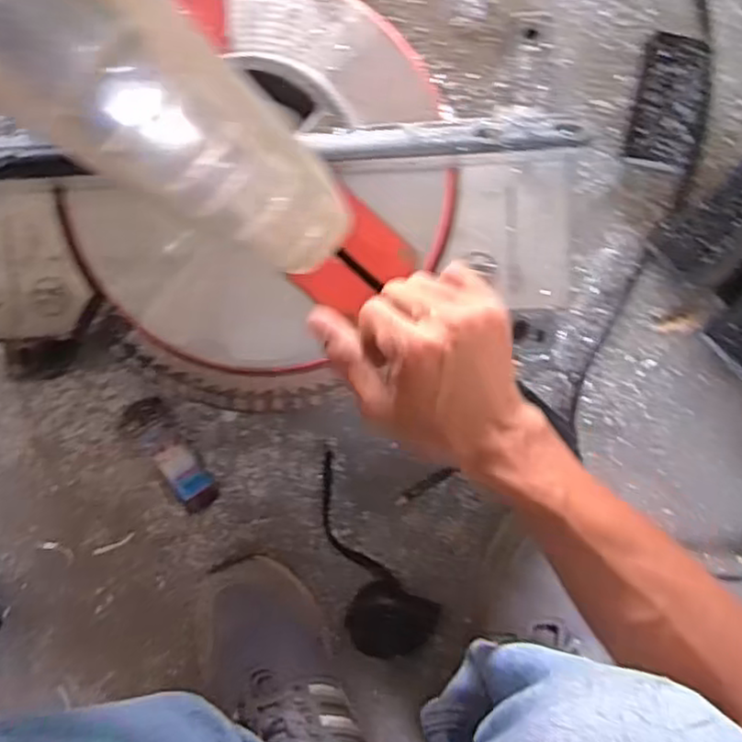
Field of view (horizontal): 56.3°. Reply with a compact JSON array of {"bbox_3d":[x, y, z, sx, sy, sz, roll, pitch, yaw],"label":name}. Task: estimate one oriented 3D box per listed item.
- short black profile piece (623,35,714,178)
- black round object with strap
[{"bbox_3d":[0.237,-0.209,0.546,0.055,0.020,0.097,11,99,-2],"label":"short black profile piece"},{"bbox_3d":[-0.010,0.165,0.602,0.076,0.030,0.188,-28,99,4],"label":"black round object with strap"}]

